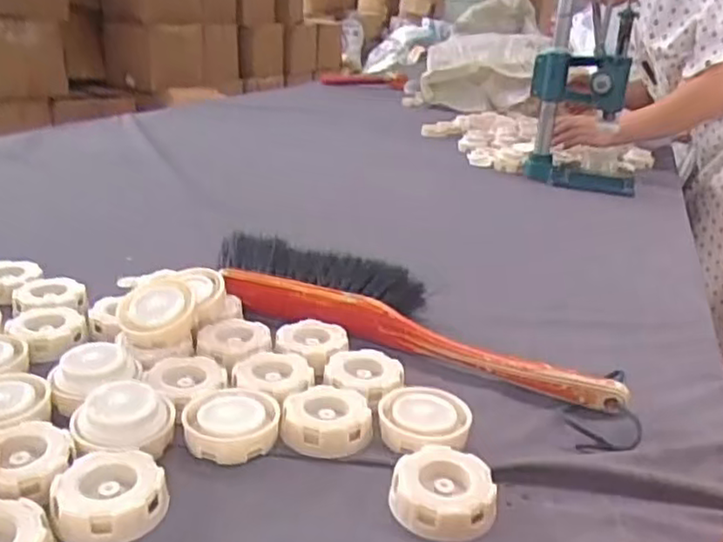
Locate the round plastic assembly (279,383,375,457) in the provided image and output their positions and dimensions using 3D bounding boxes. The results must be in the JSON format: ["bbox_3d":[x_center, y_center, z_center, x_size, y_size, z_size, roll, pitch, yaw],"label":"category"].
[{"bbox_3d":[-0.024,0.105,0.473,0.059,0.022,0.060,5,22,0],"label":"round plastic assembly"}]

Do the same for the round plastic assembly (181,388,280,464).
[{"bbox_3d":[-0.088,0.105,0.461,0.061,0.025,0.058,3,22,-4],"label":"round plastic assembly"}]

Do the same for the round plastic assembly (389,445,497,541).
[{"bbox_3d":[0.049,0.135,0.416,0.061,0.022,0.058,4,22,-2],"label":"round plastic assembly"}]

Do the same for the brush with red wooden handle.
[{"bbox_3d":[0.042,0.035,0.610,0.376,0.056,0.098,12,23,17],"label":"brush with red wooden handle"}]

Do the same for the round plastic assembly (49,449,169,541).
[{"bbox_3d":[-0.143,0.128,0.389,0.059,0.022,0.056,4,22,-2],"label":"round plastic assembly"}]

